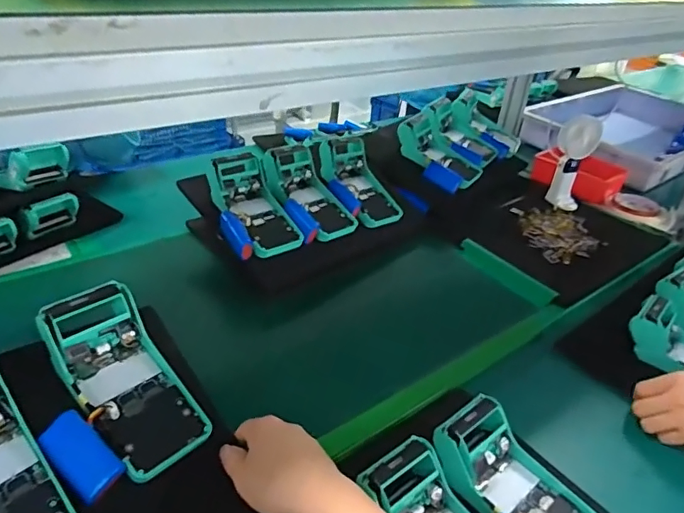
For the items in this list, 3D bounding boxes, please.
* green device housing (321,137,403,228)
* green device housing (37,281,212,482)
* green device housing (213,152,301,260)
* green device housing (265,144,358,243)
[{"bbox_3d":[0.026,-0.120,0.841,0.103,0.050,0.171,-21,71,-32],"label":"green device housing"},{"bbox_3d":[-0.191,0.109,0.443,0.082,0.049,0.169,-29,72,-38],"label":"green device housing"},{"bbox_3d":[-0.134,-0.070,0.724,0.096,0.052,0.171,-22,68,-32],"label":"green device housing"},{"bbox_3d":[-0.057,-0.094,0.780,0.108,0.051,0.178,-28,74,-37],"label":"green device housing"}]

